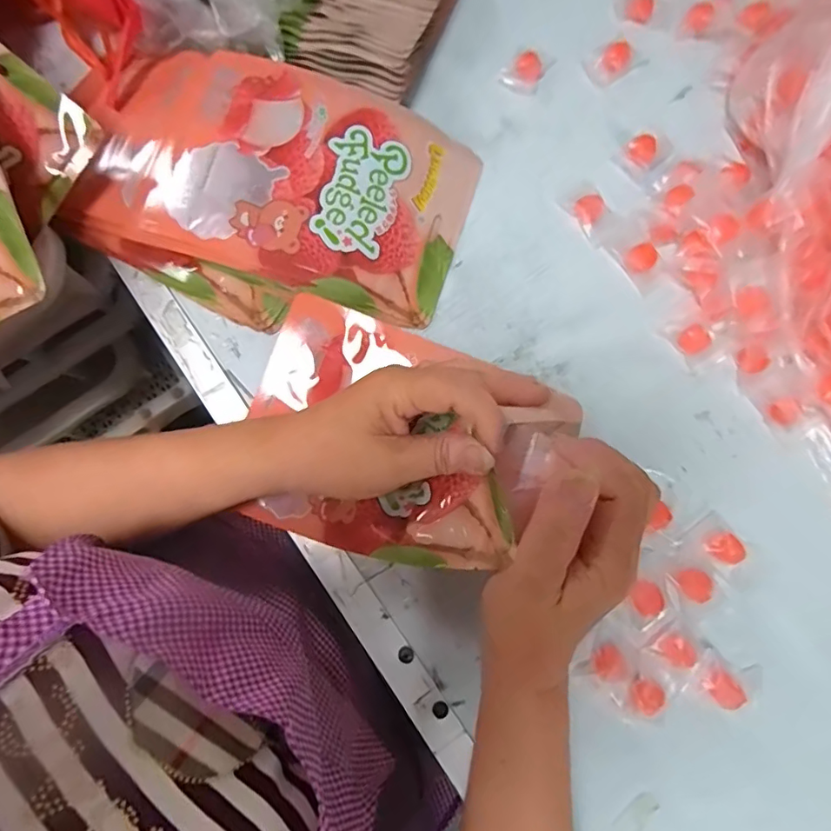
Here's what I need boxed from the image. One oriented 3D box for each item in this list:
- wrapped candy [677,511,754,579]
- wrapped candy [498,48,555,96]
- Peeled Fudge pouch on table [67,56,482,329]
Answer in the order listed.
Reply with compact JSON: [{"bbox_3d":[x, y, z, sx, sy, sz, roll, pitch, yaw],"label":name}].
[{"bbox_3d":[0.203,0.089,0.338,0.039,0.018,0.042,-43,83,-9],"label":"wrapped candy"},{"bbox_3d":[0.091,-0.287,0.418,0.033,0.011,0.043,28,79,4],"label":"wrapped candy"},{"bbox_3d":[-0.104,-0.175,0.381,0.284,0.034,0.169,17,79,2],"label":"Peeled Fudge pouch on table"}]

